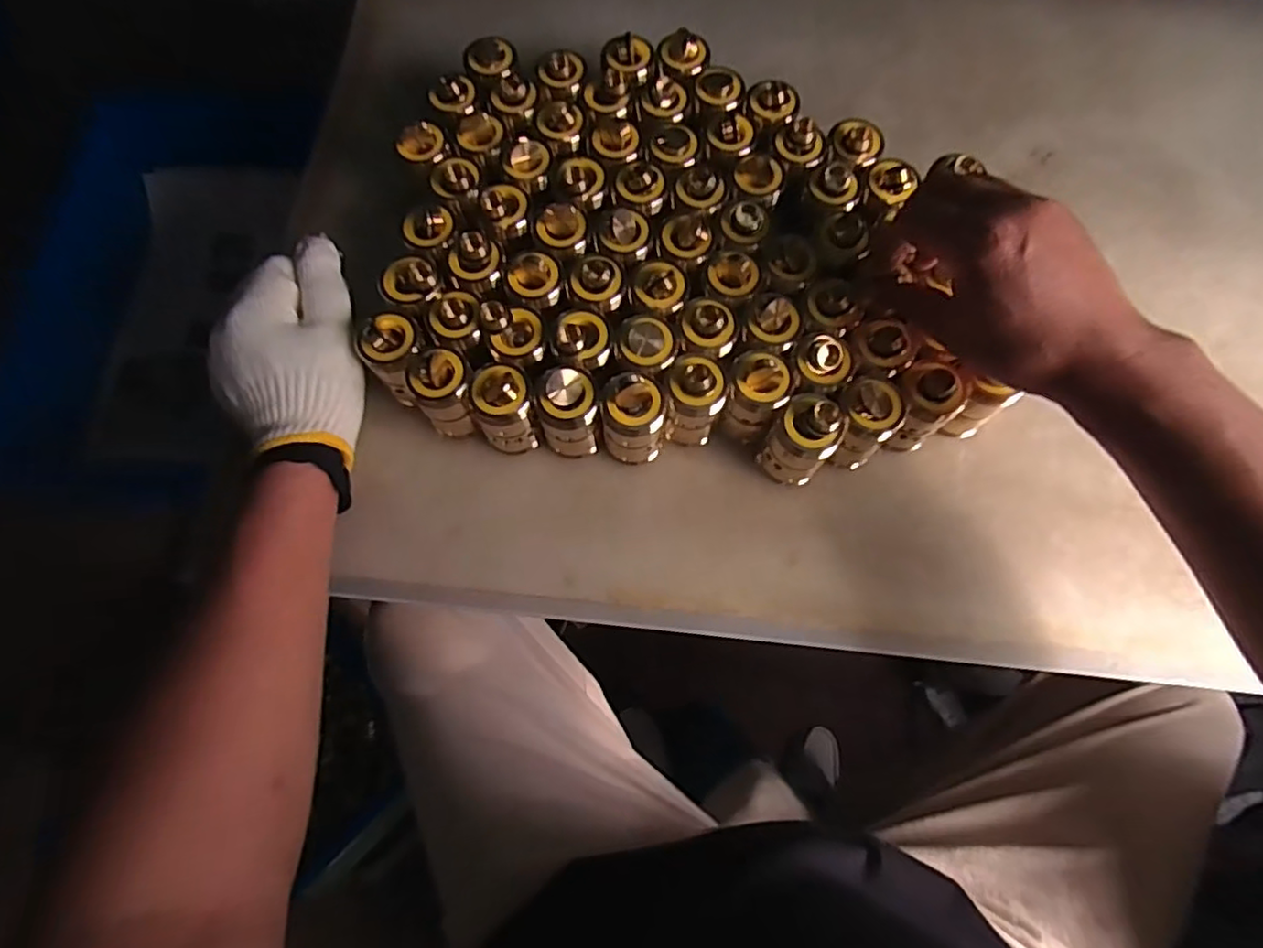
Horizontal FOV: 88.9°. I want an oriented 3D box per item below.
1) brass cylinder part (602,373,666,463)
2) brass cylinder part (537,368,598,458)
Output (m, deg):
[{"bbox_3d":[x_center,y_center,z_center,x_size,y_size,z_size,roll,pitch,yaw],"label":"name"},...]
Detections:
[{"bbox_3d":[0.001,-0.034,0.402,0.037,0.070,0.036,0,74,0],"label":"brass cylinder part"},{"bbox_3d":[-0.039,-0.038,0.404,0.034,0.074,0.035,0,74,0],"label":"brass cylinder part"}]

